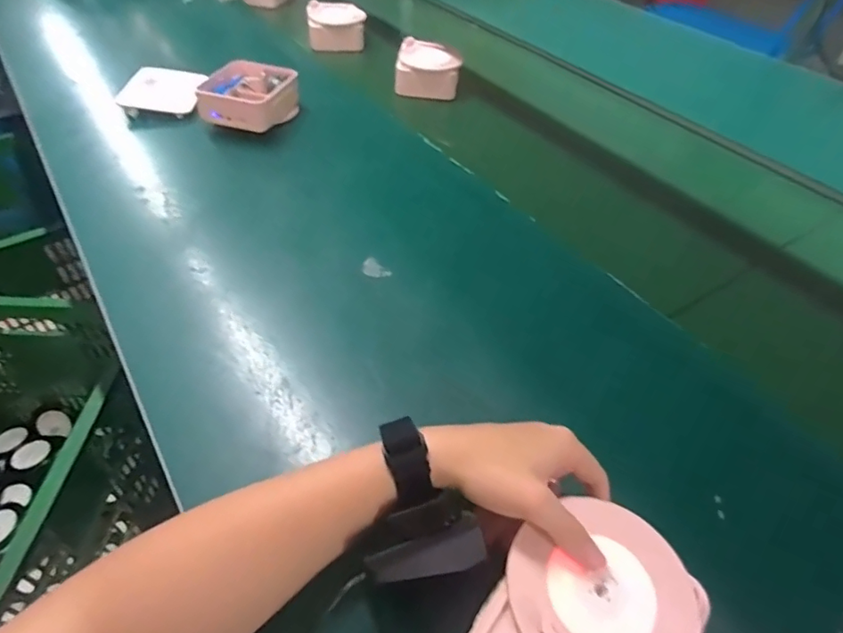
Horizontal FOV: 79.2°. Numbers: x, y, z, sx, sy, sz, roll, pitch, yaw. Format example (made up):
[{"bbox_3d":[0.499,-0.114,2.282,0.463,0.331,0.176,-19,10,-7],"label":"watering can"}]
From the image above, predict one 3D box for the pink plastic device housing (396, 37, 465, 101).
[{"bbox_3d":[0.014,-0.404,0.835,0.107,0.061,0.098,7,46,2],"label":"pink plastic device housing"}]

